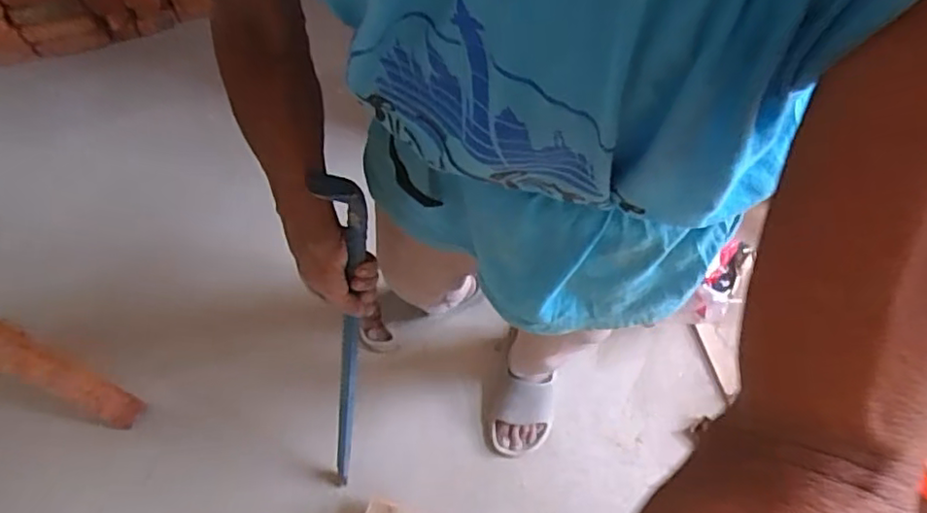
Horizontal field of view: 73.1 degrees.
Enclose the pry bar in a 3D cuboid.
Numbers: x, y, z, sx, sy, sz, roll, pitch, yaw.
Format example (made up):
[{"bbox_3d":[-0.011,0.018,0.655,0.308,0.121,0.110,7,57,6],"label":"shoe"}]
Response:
[{"bbox_3d":[-0.167,0.163,0.866,0.044,0.708,0.030,20,47,7],"label":"pry bar"}]

